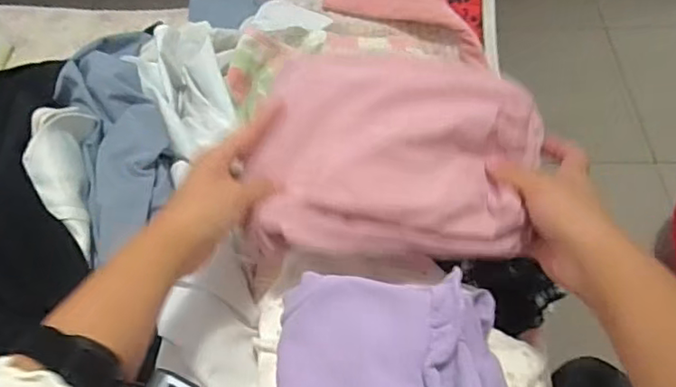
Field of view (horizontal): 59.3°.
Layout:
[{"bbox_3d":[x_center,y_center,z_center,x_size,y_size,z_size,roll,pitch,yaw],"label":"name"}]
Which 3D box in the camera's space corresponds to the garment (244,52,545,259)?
[{"bbox_3d":[0.041,-0.029,0.441,0.203,0.077,0.132,5,52,7],"label":"garment"}]

